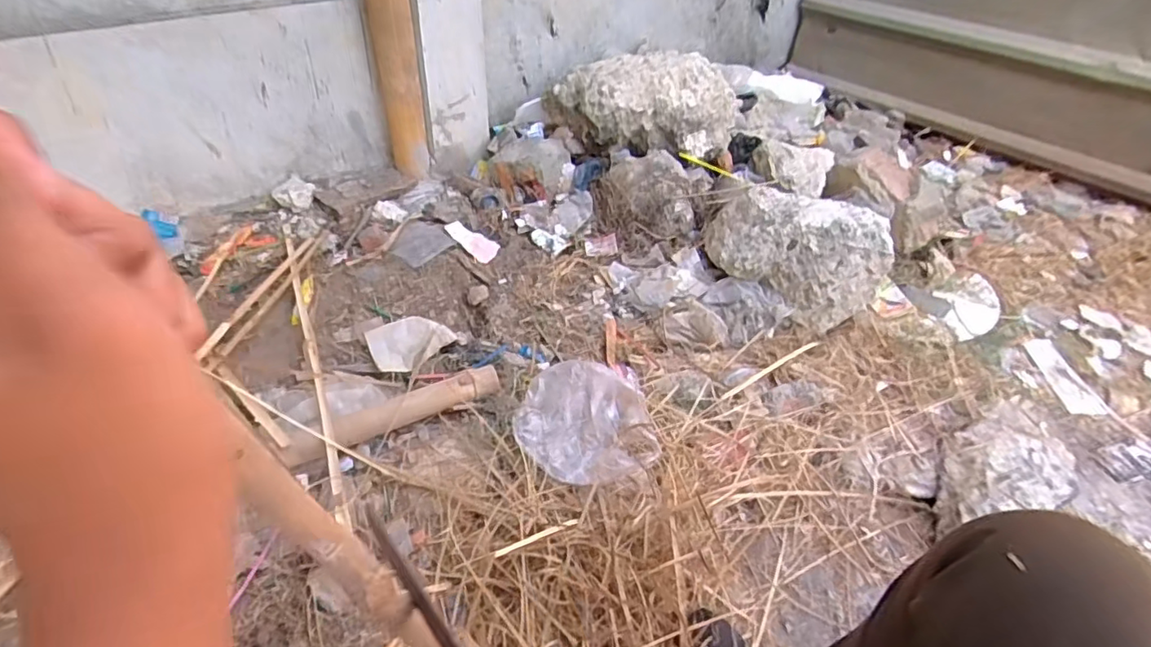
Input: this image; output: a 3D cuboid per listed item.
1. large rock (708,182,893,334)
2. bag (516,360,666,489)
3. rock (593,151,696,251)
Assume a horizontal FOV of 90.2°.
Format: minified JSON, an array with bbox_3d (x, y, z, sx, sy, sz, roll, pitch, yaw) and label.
[{"bbox_3d":[0.448,-0.158,1.189,0.357,0.211,0.194,24,47,19],"label":"large rock"},{"bbox_3d":[0.010,0.145,0.859,0.189,0.080,0.182,-9,43,-14],"label":"bag"},{"bbox_3d":[0.166,-0.283,1.342,0.207,0.133,0.216,-12,46,-17],"label":"rock"}]

